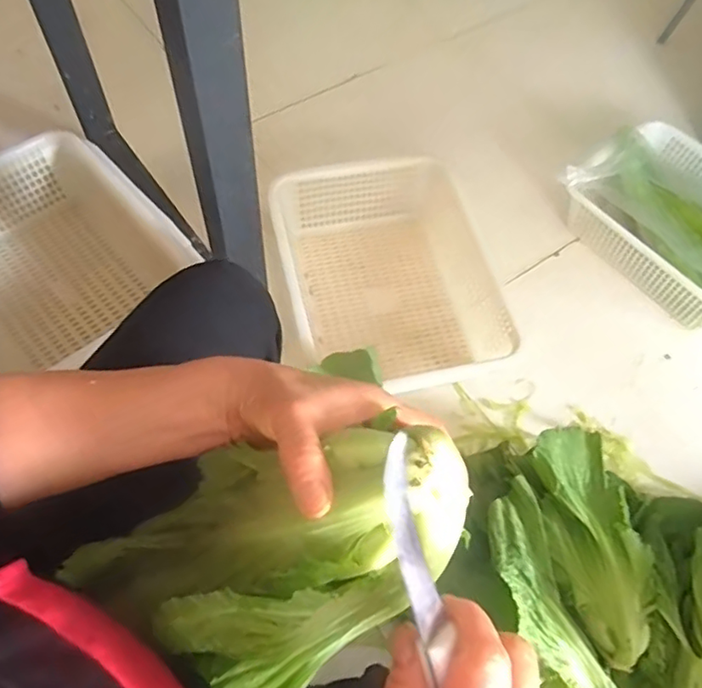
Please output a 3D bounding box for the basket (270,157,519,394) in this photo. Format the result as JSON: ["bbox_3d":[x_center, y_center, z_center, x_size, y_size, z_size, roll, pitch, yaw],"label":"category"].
[{"bbox_3d":[0.055,-0.131,1.029,0.349,0.107,0.382,-13,64,-11],"label":"basket"}]

